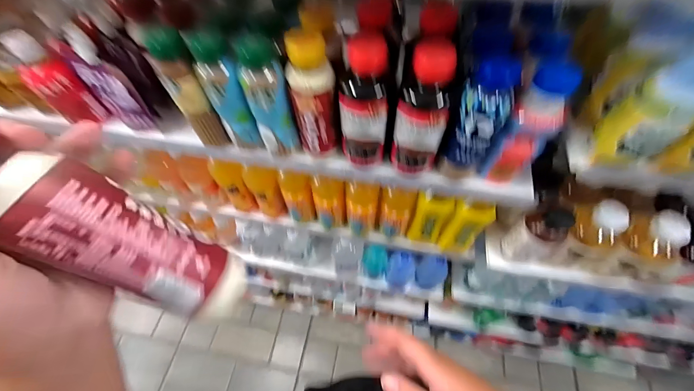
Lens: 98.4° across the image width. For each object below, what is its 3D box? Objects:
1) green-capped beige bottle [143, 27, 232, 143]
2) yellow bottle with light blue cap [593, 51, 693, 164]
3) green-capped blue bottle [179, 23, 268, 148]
[{"bbox_3d":[-0.201,-0.128,0.392,0.047,0.160,0.044,-33,63,-15],"label":"green-capped beige bottle"},{"bbox_3d":[0.290,-0.081,0.277,0.053,0.117,0.055,-28,62,-13],"label":"yellow bottle with light blue cap"},{"bbox_3d":[-0.149,-0.121,0.385,0.047,0.161,0.046,-28,62,-13],"label":"green-capped blue bottle"}]

